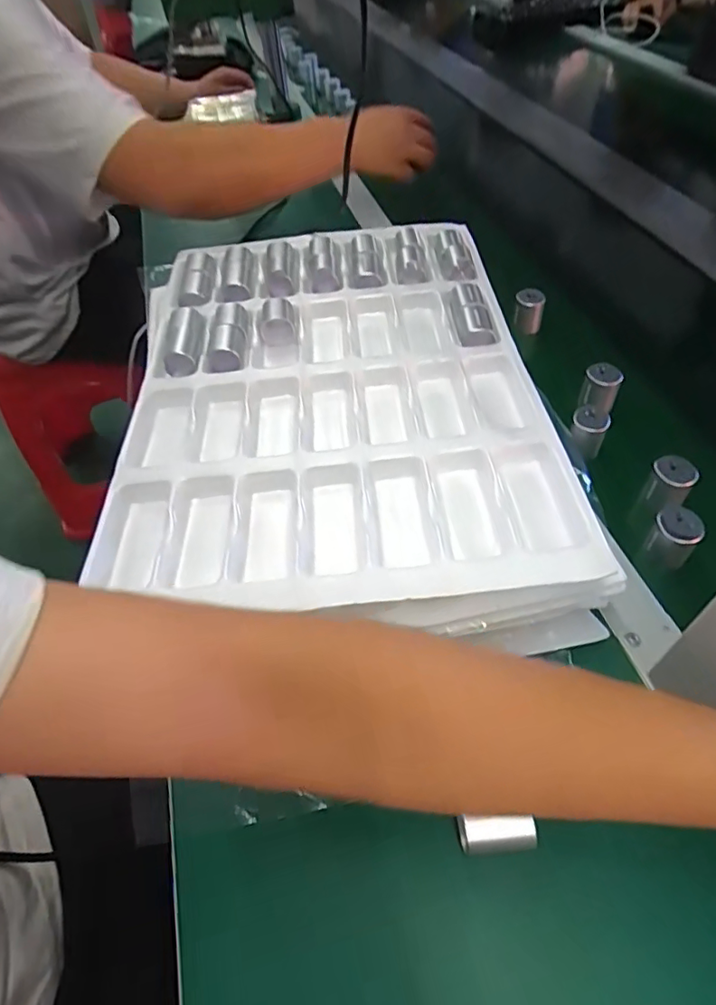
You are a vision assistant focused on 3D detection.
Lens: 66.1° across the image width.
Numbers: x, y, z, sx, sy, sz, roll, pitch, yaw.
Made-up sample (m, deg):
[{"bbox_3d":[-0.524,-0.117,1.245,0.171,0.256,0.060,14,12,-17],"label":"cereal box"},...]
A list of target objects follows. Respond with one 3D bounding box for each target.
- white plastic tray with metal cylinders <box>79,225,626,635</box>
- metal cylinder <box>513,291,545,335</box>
[{"bbox_3d":[-0.027,-0.094,0.473,0.325,0.060,0.452,-7,51,0],"label":"white plastic tray with metal cylinders"},{"bbox_3d":[0.186,-0.208,0.599,0.029,0.041,0.029,10,53,13],"label":"metal cylinder"}]

